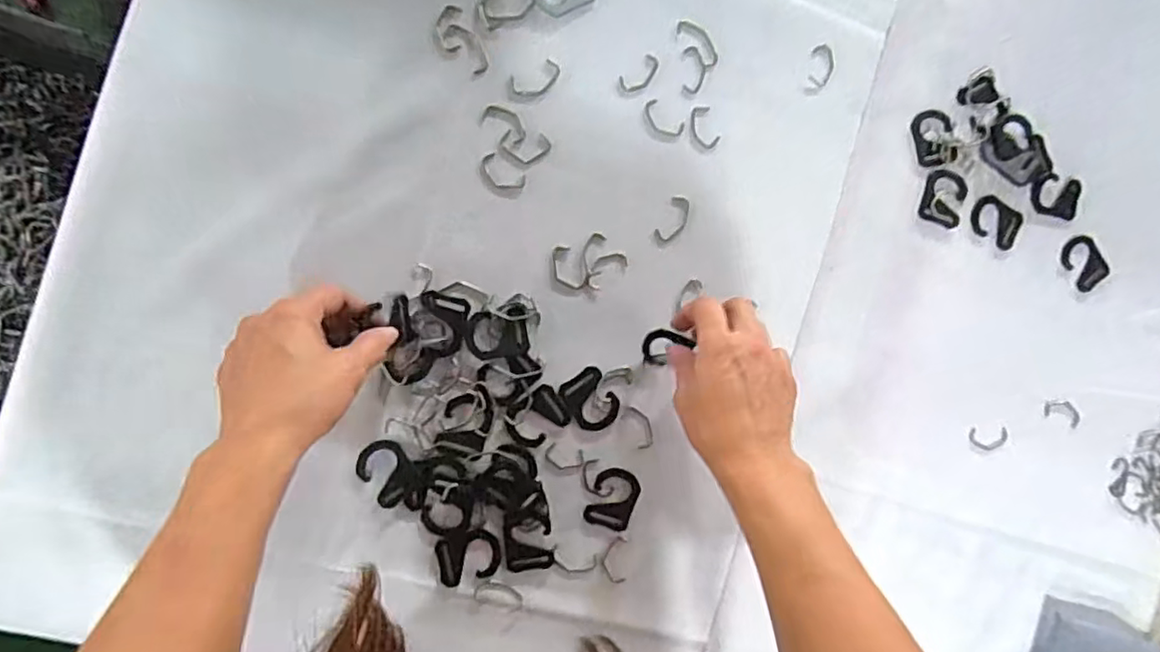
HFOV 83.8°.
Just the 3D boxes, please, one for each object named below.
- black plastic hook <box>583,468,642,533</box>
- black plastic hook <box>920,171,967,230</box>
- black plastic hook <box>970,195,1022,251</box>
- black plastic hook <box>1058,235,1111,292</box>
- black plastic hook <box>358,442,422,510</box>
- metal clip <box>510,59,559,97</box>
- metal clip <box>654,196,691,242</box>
[{"bbox_3d":[0.025,0.127,0.474,0.035,0.004,0.043,21,87,-9],"label":"black plastic hook"},{"bbox_3d":[0.292,-0.103,0.516,0.038,0.004,0.044,17,88,-10],"label":"black plastic hook"},{"bbox_3d":[0.339,-0.085,0.526,0.045,0.004,0.033,24,87,-9],"label":"black plastic hook"},{"bbox_3d":[0.423,-0.054,0.539,0.036,0.006,0.045,-37,96,-7],"label":"black plastic hook"},{"bbox_3d":[-0.129,0.105,0.447,0.033,0.004,0.054,-31,96,-8],"label":"black plastic hook"},{"bbox_3d":[-0.031,-0.176,0.462,0.038,0.004,0.020,-29,95,-8],"label":"metal clip"},{"bbox_3d":[0.071,-0.079,0.481,0.019,0.004,0.037,28,86,-9],"label":"metal clip"}]

